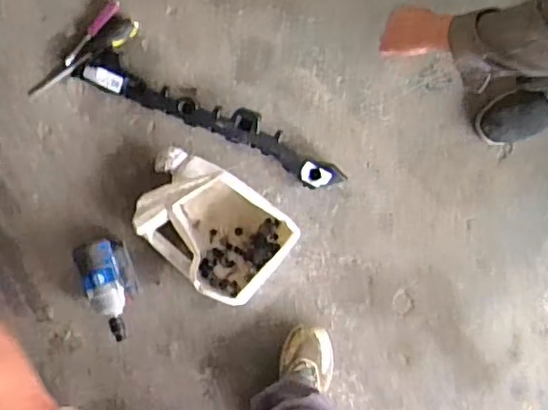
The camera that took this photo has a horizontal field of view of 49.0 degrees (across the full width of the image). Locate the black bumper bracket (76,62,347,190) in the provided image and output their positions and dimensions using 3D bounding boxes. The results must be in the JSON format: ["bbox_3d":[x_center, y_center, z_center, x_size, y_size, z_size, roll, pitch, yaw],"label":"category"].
[{"bbox_3d":[-0.120,-0.176,1.236,0.581,0.051,0.080,25,83,-5],"label":"black bumper bracket"}]

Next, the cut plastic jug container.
[{"bbox_3d":[-0.131,0.040,1.210,0.317,0.088,0.216,39,82,-3],"label":"cut plastic jug container"}]

